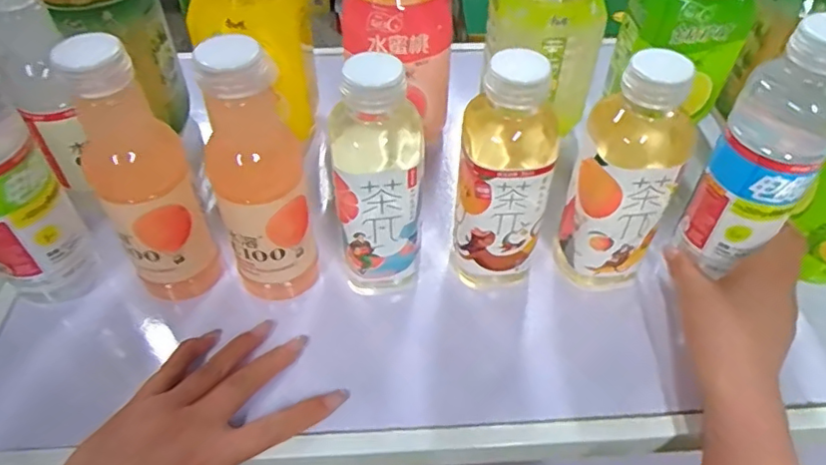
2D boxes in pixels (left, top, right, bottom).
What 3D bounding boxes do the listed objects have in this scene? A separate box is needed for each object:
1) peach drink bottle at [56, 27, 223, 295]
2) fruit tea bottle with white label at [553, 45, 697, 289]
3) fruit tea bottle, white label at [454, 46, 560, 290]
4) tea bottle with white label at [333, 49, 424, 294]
[{"bbox_3d":[-0.181,-0.032,0.392,0.057,0.192,0.062,-26,54,-22],"label":"peach drink bottle"},{"bbox_3d":[0.153,-0.037,0.419,0.076,0.180,0.072,21,51,17],"label":"fruit tea bottle with white label"},{"bbox_3d":[0.064,-0.032,0.417,0.068,0.183,0.057,9,49,7],"label":"fruit tea bottle, white label"},{"bbox_3d":[-0.025,-0.032,0.416,0.057,0.183,0.067,-2,48,-3],"label":"tea bottle with white label"}]

